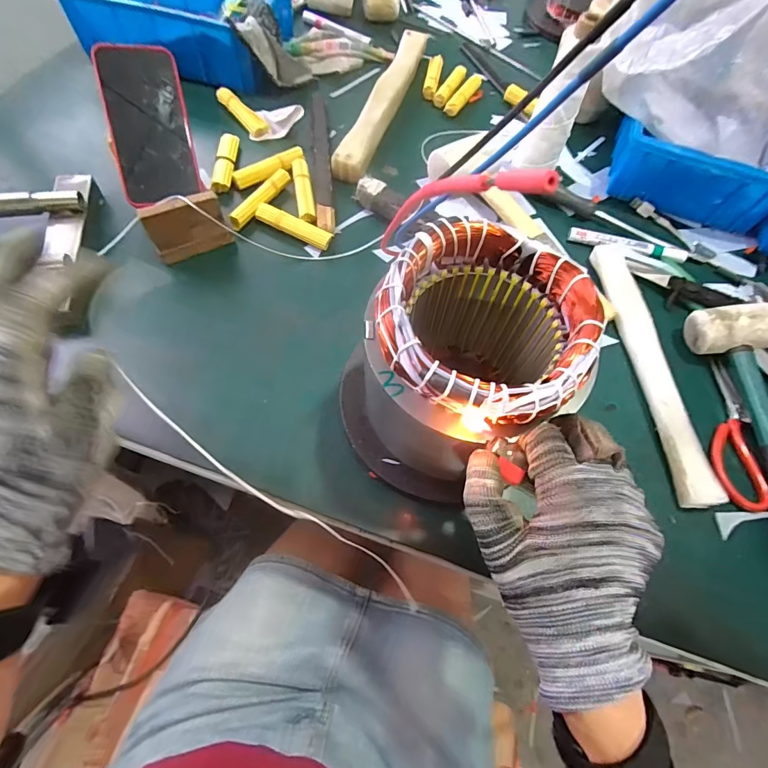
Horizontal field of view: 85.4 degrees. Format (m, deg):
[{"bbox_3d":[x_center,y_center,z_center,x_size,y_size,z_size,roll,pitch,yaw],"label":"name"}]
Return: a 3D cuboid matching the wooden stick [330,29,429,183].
[{"bbox_3d":[0.004,-0.412,0.602,0.046,0.026,0.327,18,63,5],"label":"wooden stick"}]

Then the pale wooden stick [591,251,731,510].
[{"bbox_3d":[0.278,-0.026,0.438,0.034,0.020,0.300,-3,63,-5],"label":"pale wooden stick"}]

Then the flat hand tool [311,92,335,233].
[{"bbox_3d":[-0.083,-0.295,0.548,0.025,0.013,0.256,-4,64,-6],"label":"flat hand tool"}]

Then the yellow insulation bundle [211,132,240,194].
[{"bbox_3d":[-0.203,-0.282,0.531,0.024,0.020,0.089,3,63,-3],"label":"yellow insulation bundle"}]

